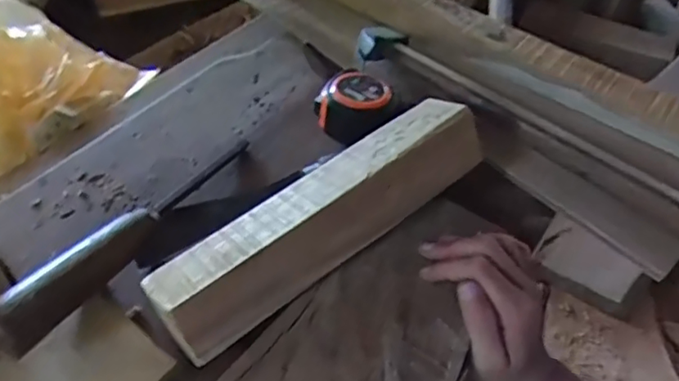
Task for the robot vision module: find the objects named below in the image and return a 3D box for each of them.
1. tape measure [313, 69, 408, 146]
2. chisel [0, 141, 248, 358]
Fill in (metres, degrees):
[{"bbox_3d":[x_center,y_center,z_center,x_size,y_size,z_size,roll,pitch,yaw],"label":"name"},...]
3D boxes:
[{"bbox_3d":[0.014,-0.070,0.493,0.062,0.036,0.061,-26,57,-26],"label":"tape measure"},{"bbox_3d":[-0.136,0.024,0.407,0.029,0.027,0.234,19,35,17],"label":"chisel"}]

